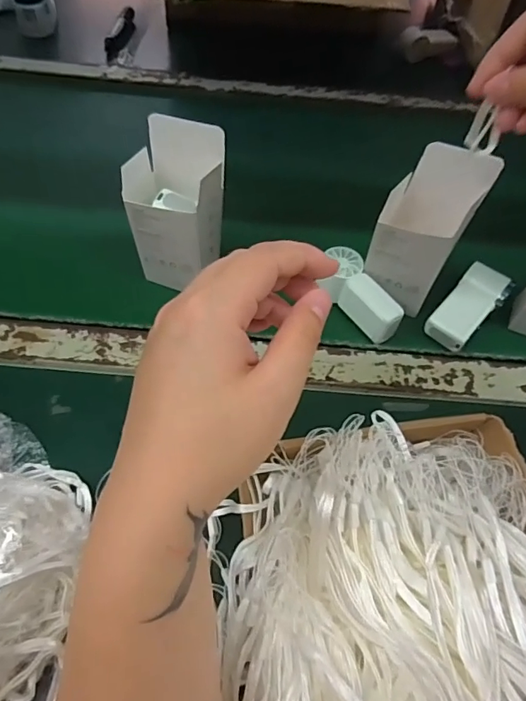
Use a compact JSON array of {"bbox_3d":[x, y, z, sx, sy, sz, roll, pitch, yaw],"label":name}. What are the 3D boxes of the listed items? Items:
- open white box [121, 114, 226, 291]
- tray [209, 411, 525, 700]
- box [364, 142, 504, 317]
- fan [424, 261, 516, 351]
[{"bbox_3d":[-0.074,-0.118,0.418,0.073,0.130,0.052,13,56,4],"label":"open white box"},{"bbox_3d":[0.083,0.154,0.298,0.236,0.086,0.236,-5,57,-8],"label":"tray"},{"bbox_3d":[0.134,-0.098,0.429,0.065,0.150,0.051,28,59,14],"label":"box"},{"bbox_3d":[0.193,-0.042,0.467,0.041,0.019,0.087,39,76,20],"label":"fan"}]

